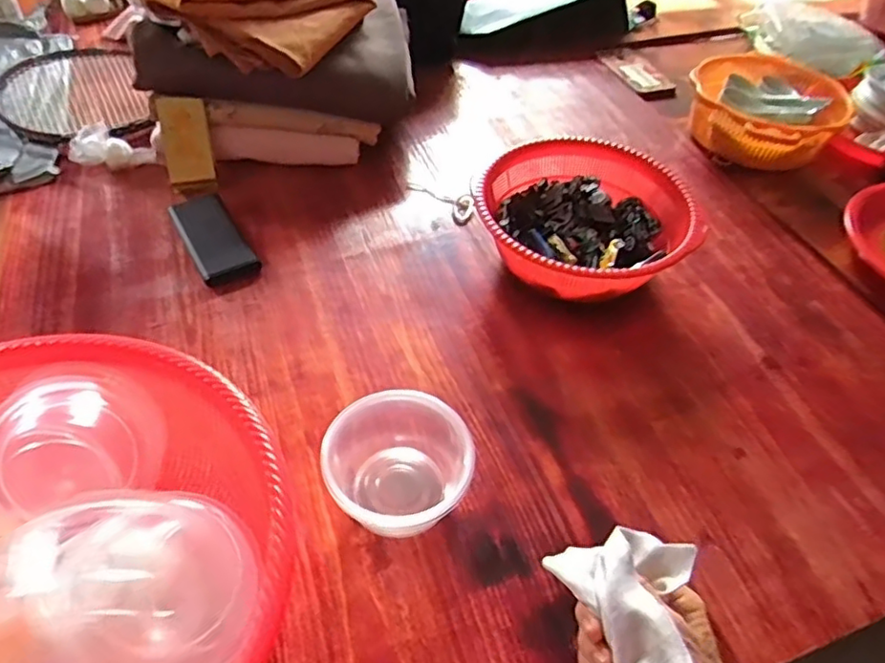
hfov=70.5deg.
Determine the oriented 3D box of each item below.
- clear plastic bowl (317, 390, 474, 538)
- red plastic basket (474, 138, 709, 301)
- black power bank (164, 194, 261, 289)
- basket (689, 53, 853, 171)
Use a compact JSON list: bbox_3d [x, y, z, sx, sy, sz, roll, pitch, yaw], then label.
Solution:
[{"bbox_3d":[-0.032,0.108,0.509,0.114,0.075,0.124,13,49,9],"label":"clear plastic bowl"},{"bbox_3d":[0.151,-0.115,0.698,0.227,0.091,0.219,1,48,-2],"label":"red plastic basket"},{"bbox_3d":[-0.262,-0.106,0.720,0.061,0.015,0.154,-23,54,-22],"label":"black power bank"},{"bbox_3d":[0.451,-0.314,0.891,0.199,0.079,0.223,34,55,25],"label":"basket"}]

